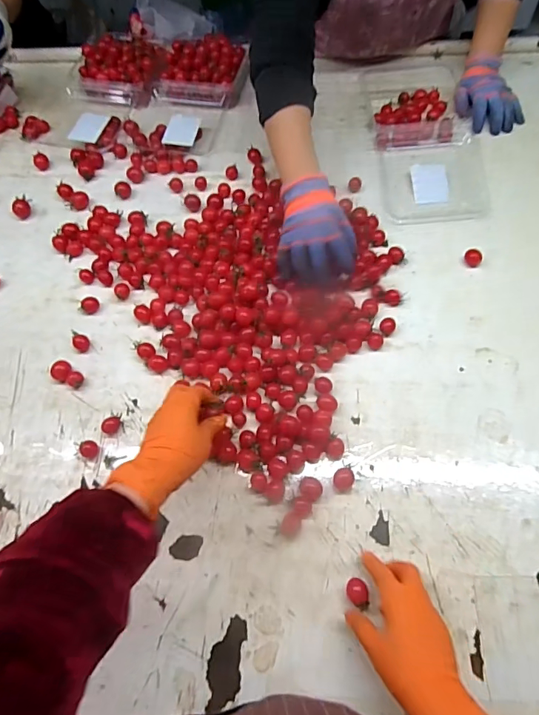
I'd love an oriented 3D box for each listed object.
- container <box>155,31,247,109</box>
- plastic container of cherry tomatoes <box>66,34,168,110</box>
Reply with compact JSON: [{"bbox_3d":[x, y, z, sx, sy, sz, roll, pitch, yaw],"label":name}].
[{"bbox_3d":[-0.133,-0.566,0.920,0.170,0.064,0.161,8,63,7],"label":"container"},{"bbox_3d":[-0.294,-0.579,0.932,0.170,0.055,0.156,13,64,10],"label":"plastic container of cherry tomatoes"}]

